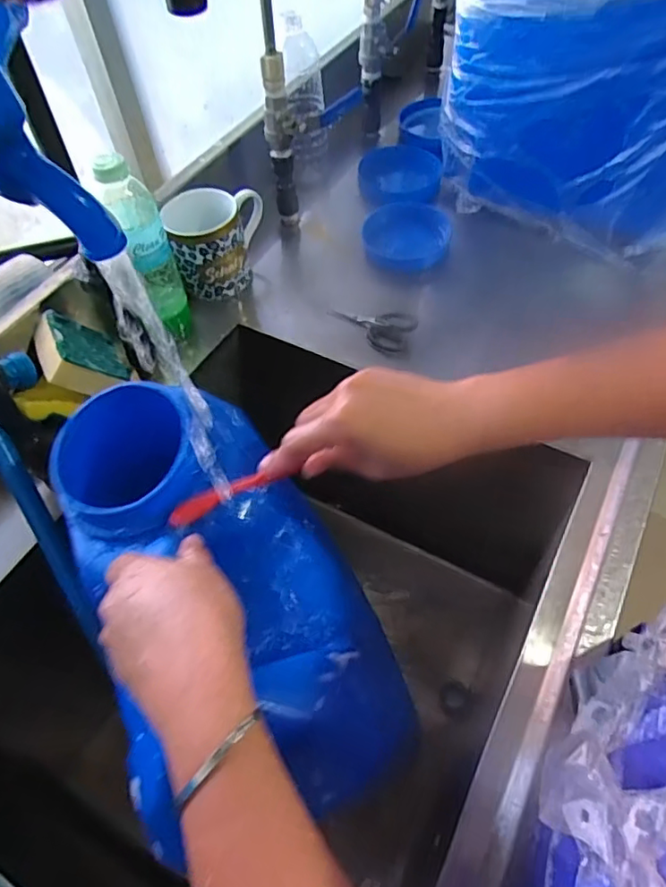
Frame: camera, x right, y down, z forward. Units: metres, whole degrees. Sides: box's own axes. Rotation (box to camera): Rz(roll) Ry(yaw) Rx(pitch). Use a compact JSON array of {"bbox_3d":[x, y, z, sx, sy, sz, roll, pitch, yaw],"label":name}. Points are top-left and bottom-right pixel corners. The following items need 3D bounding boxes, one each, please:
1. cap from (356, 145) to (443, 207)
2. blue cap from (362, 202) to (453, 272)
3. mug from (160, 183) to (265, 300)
[{"bbox_3d":[0.097,-0.391,0.840,0.114,0.029,0.120,8,56,10],"label":"cap"},{"bbox_3d":[0.099,-0.276,0.764,0.118,0.022,0.126,-2,55,3],"label":"blue cap"},{"bbox_3d":[-0.136,-0.246,0.700,0.114,0.104,0.089,-13,55,-4],"label":"mug"}]

